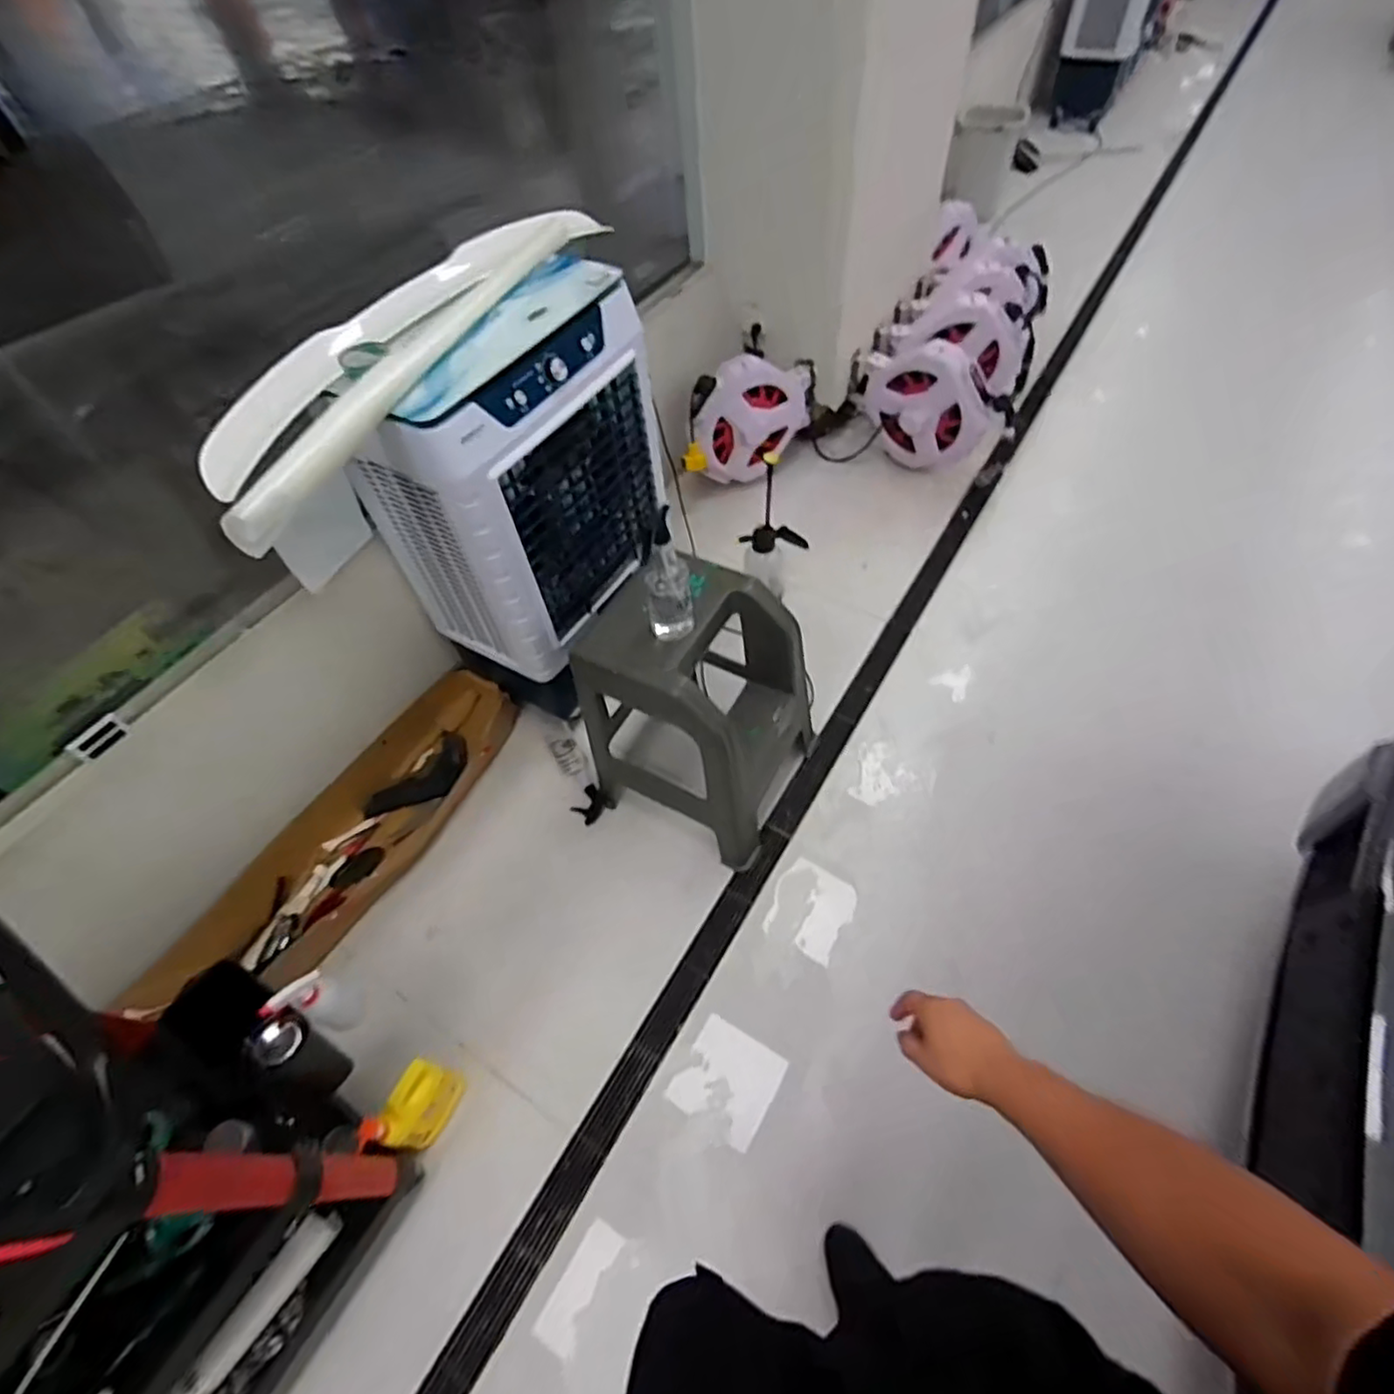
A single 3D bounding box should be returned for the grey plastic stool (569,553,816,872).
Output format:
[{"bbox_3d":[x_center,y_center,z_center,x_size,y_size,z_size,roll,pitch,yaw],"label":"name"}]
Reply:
[{"bbox_3d":[0.020,0.033,1.562,0.436,0.600,0.381,23,61,21],"label":"grey plastic stool"}]

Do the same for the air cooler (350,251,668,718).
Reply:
[{"bbox_3d":[-0.369,-0.445,1.607,0.377,0.864,0.579,27,62,23],"label":"air cooler"}]

